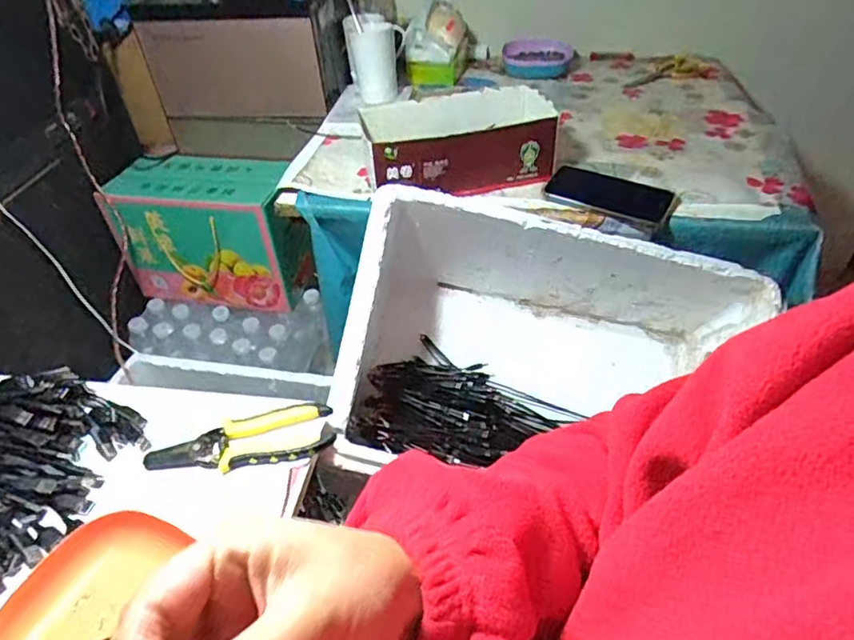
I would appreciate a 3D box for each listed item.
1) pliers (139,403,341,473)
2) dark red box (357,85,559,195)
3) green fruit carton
[{"bbox_3d":[-0.173,0.112,0.536,0.168,0.016,0.055,-7,42,-4],"label":"pliers"},{"bbox_3d":[0.043,-0.258,0.834,0.253,0.090,0.160,-10,42,-7],"label":"dark red box"},{"bbox_3d":[-0.388,-0.164,1.110,0.353,0.235,0.148,7,43,11],"label":"green fruit carton"}]

